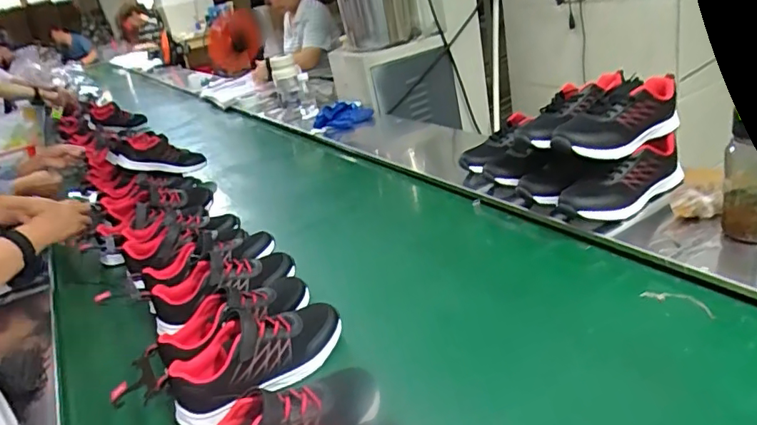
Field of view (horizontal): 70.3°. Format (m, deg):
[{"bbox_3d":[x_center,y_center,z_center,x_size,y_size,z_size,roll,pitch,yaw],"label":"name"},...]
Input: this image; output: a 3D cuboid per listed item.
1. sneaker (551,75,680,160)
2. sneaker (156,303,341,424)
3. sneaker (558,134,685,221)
[{"bbox_3d":[0.398,-0.161,0.909,0.236,0.090,0.100,-22,25,-27],"label":"sneaker"},{"bbox_3d":[-0.162,0.187,0.713,0.235,0.077,0.094,-26,29,-27],"label":"sneaker"},{"bbox_3d":[0.414,-0.062,0.909,0.228,0.084,0.094,-24,26,-31],"label":"sneaker"}]

